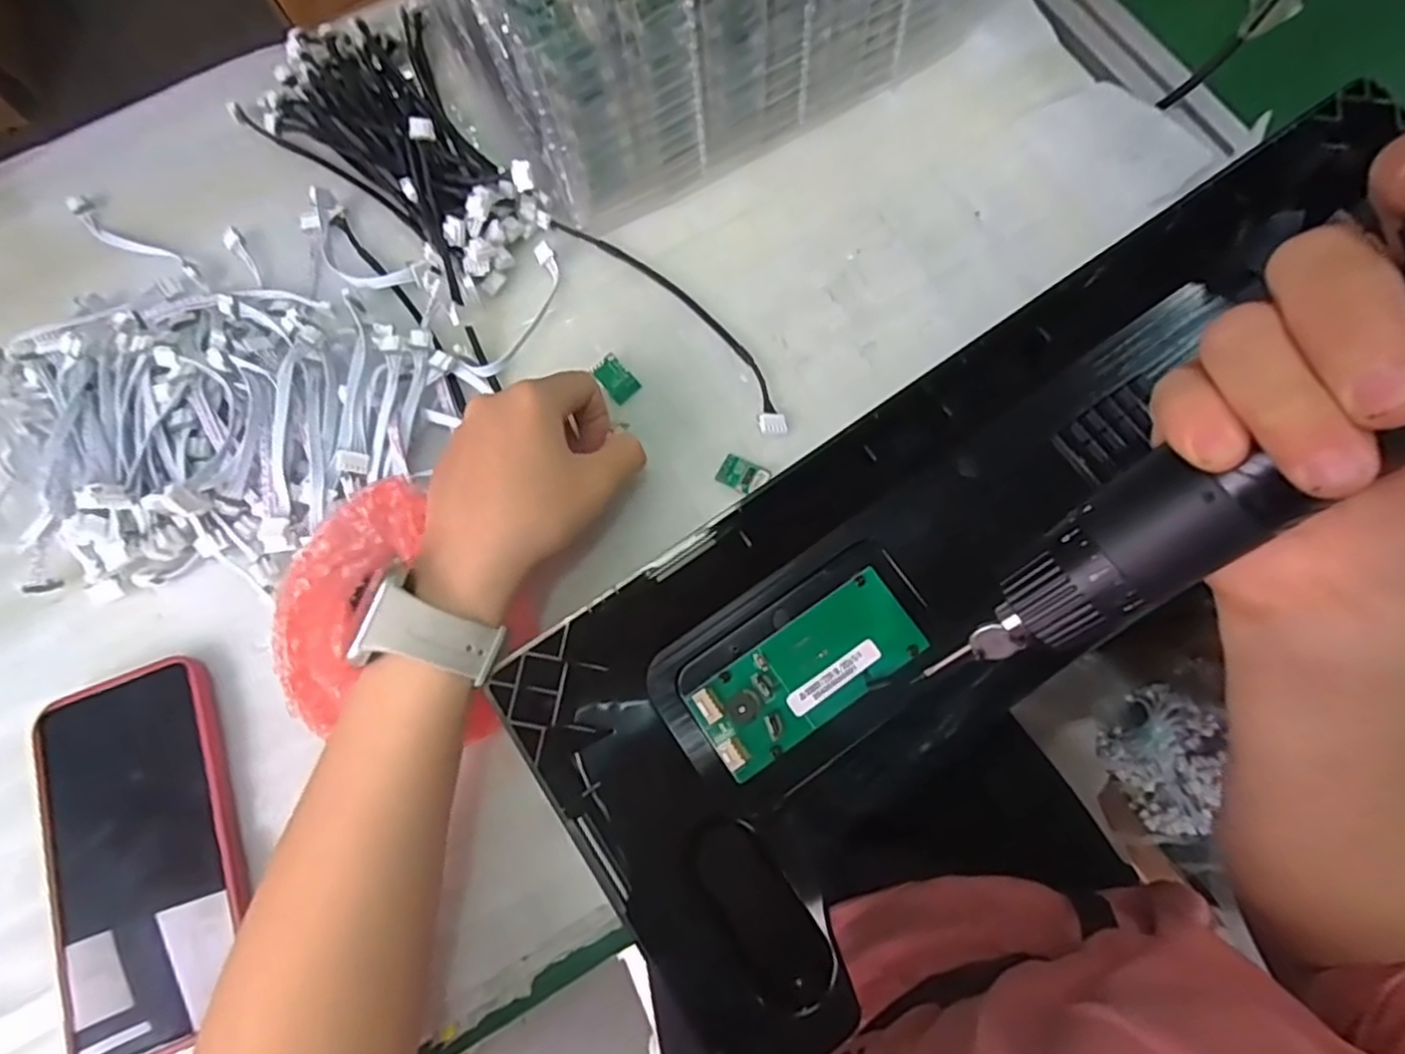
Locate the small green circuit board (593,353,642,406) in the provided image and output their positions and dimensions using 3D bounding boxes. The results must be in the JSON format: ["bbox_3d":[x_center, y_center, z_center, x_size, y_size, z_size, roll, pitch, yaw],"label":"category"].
[{"bbox_3d":[-0.047,-0.081,0.385,0.018,0.004,0.025,-42,95,-14],"label":"small green circuit board"}]

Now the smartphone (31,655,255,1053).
[{"bbox_3d":[-0.254,0.149,0.320,0.082,0.017,0.161,-21,74,-4],"label":"smartphone"}]

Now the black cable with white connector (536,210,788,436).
[{"bbox_3d":[-0.019,-0.122,0.395,0.030,0.006,0.195,-43,77,-10],"label":"black cable with white connector"}]

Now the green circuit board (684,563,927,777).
[{"bbox_3d":[0.050,0.068,0.331,0.108,0.010,0.045,-34,75,-8],"label":"green circuit board"}]

